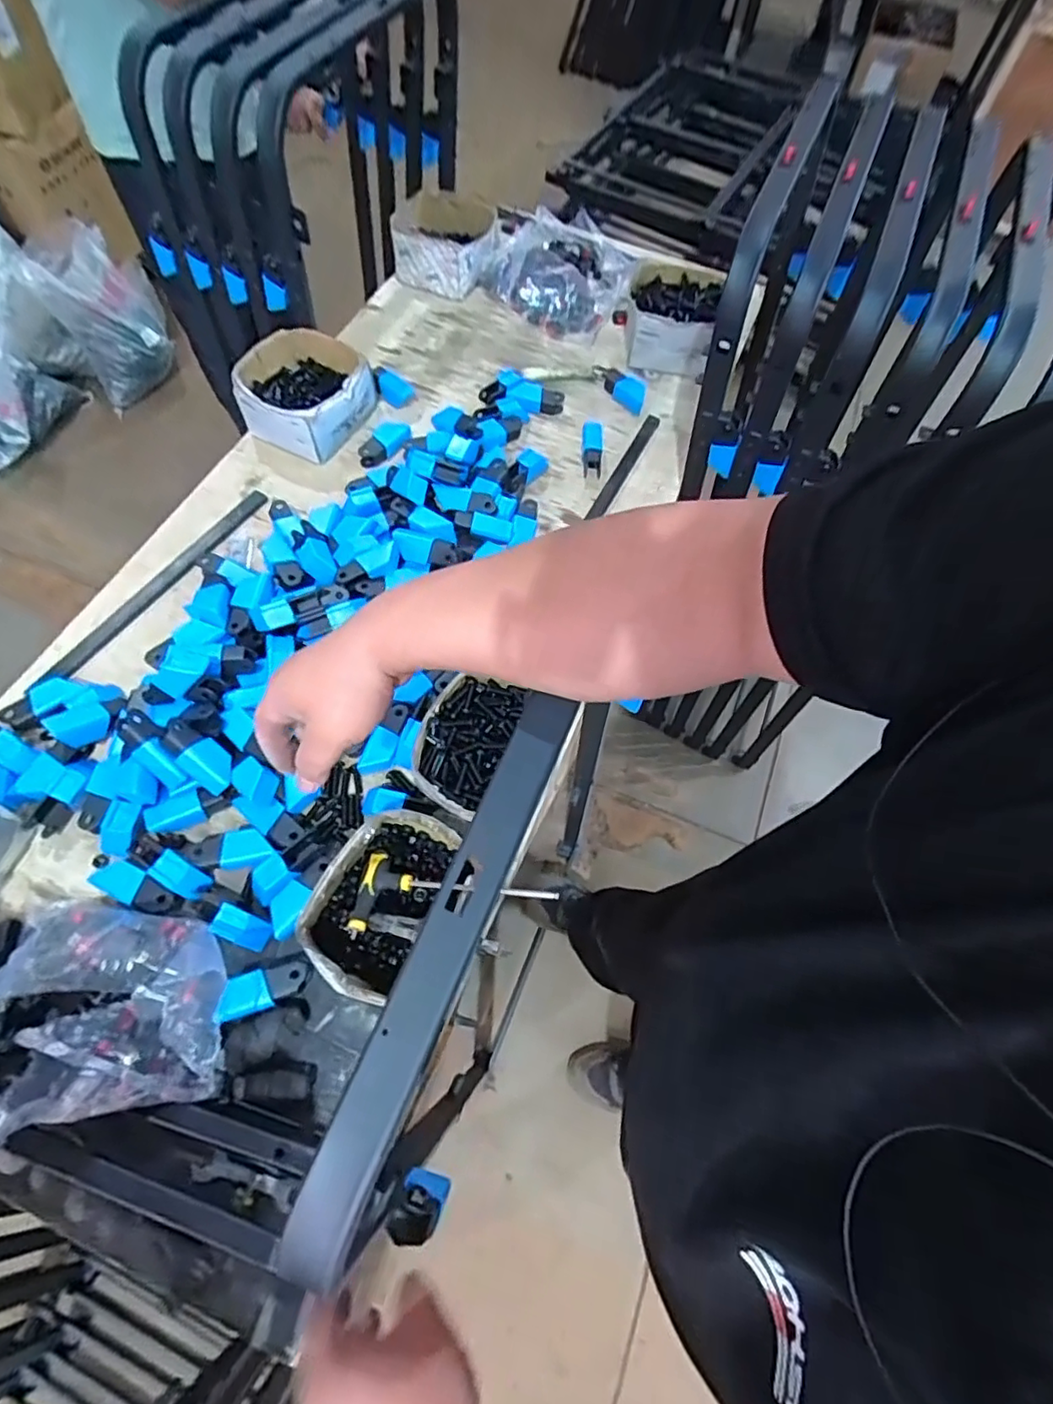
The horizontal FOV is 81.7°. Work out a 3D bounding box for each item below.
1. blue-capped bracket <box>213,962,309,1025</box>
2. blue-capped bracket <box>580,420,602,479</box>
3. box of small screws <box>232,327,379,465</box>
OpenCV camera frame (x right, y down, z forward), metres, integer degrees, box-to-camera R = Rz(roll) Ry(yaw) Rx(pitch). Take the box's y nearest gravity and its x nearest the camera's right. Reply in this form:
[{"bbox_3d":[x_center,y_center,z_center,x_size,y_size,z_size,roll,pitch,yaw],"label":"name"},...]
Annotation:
[{"bbox_3d":[-0.243,0.263,0.558,0.079,0.017,0.034,-15,67,-10],"label":"blue-capped bracket"},{"bbox_3d":[0.095,-0.363,0.874,0.028,0.033,0.088,5,65,-1],"label":"blue-capped bracket"},{"bbox_3d":[-0.315,-0.440,0.864,0.173,0.064,0.169,16,65,4],"label":"box of small screws"}]

